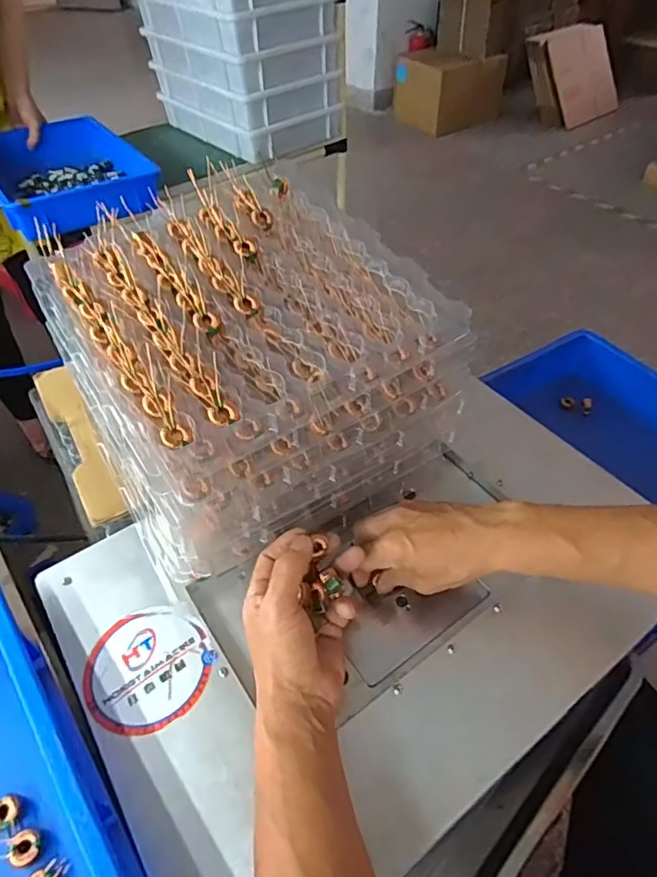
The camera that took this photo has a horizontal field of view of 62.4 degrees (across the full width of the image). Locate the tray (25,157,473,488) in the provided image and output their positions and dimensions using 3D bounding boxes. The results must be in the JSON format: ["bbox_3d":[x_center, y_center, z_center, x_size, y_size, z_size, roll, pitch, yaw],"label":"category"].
[{"bbox_3d":[-0.074,-0.122,0.483,0.302,0.058,0.291,-24,63,-19],"label":"tray"}]

